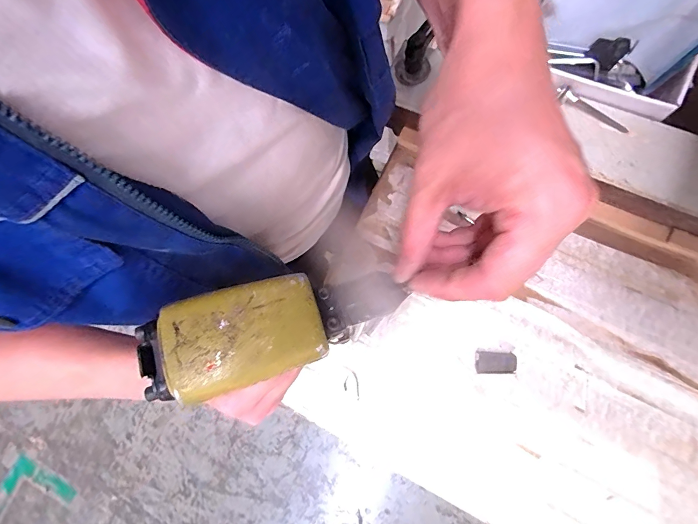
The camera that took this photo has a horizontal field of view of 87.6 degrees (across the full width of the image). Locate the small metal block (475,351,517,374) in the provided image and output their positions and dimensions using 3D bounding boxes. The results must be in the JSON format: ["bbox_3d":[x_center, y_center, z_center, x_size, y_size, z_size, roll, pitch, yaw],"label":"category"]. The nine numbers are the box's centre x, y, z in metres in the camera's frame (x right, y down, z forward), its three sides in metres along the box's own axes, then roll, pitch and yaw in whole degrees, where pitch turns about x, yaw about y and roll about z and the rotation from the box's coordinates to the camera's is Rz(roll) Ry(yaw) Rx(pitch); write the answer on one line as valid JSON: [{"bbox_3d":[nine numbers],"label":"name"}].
[{"bbox_3d":[0.167,0.115,0.416,0.042,0.016,0.024,-2,78,6],"label":"small metal block"}]

